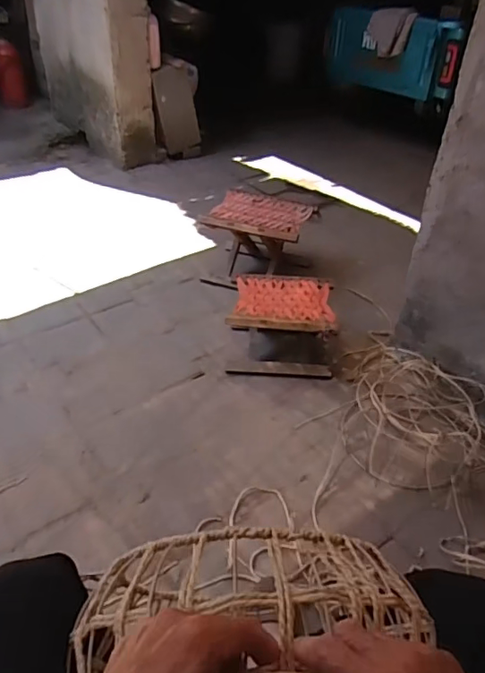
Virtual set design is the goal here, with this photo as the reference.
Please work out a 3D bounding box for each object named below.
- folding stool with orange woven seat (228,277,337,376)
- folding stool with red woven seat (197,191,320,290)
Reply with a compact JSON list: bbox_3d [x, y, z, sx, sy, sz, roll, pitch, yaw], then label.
[{"bbox_3d":[0.116,-0.029,1.446,0.278,0.184,0.241,8,37,9],"label":"folding stool with orange woven seat"},{"bbox_3d":[0.054,-0.314,1.752,0.321,0.230,0.304,16,39,19],"label":"folding stool with red woven seat"}]

